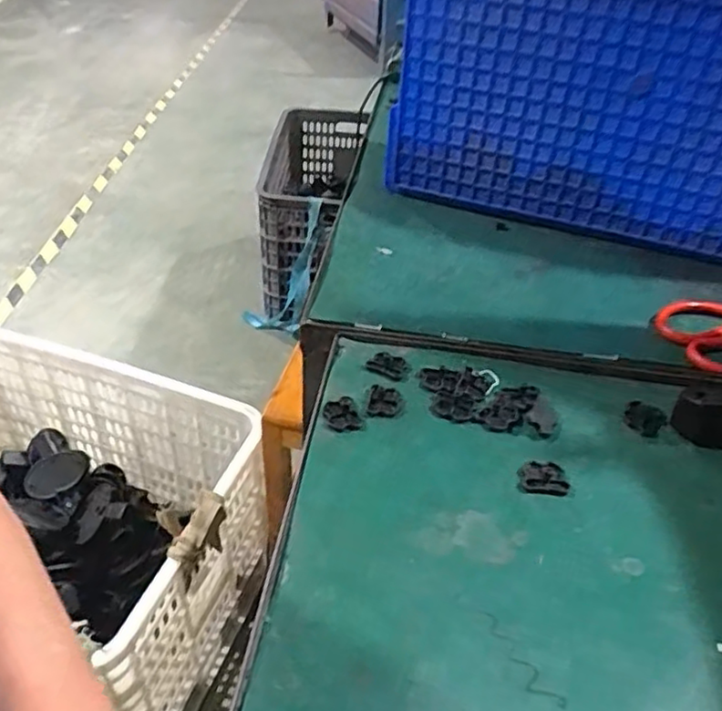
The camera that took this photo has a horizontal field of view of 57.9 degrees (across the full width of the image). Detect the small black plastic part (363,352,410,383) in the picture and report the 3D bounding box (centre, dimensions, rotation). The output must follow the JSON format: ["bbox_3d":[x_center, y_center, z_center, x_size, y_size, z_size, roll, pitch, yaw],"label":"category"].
[{"bbox_3d":[0.023,0.009,0.525,0.036,0.005,0.027,21,43,20],"label":"small black plastic part"}]

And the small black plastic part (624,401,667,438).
[{"bbox_3d":[0.218,0.048,0.501,0.028,0.007,0.033,24,44,24],"label":"small black plastic part"}]

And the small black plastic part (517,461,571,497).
[{"bbox_3d":[0.125,0.084,0.449,0.034,0.004,0.024,3,40,0],"label":"small black plastic part"}]

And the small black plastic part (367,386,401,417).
[{"bbox_3d":[0.018,0.035,0.492,0.024,0.006,0.031,6,40,4],"label":"small black plastic part"}]

